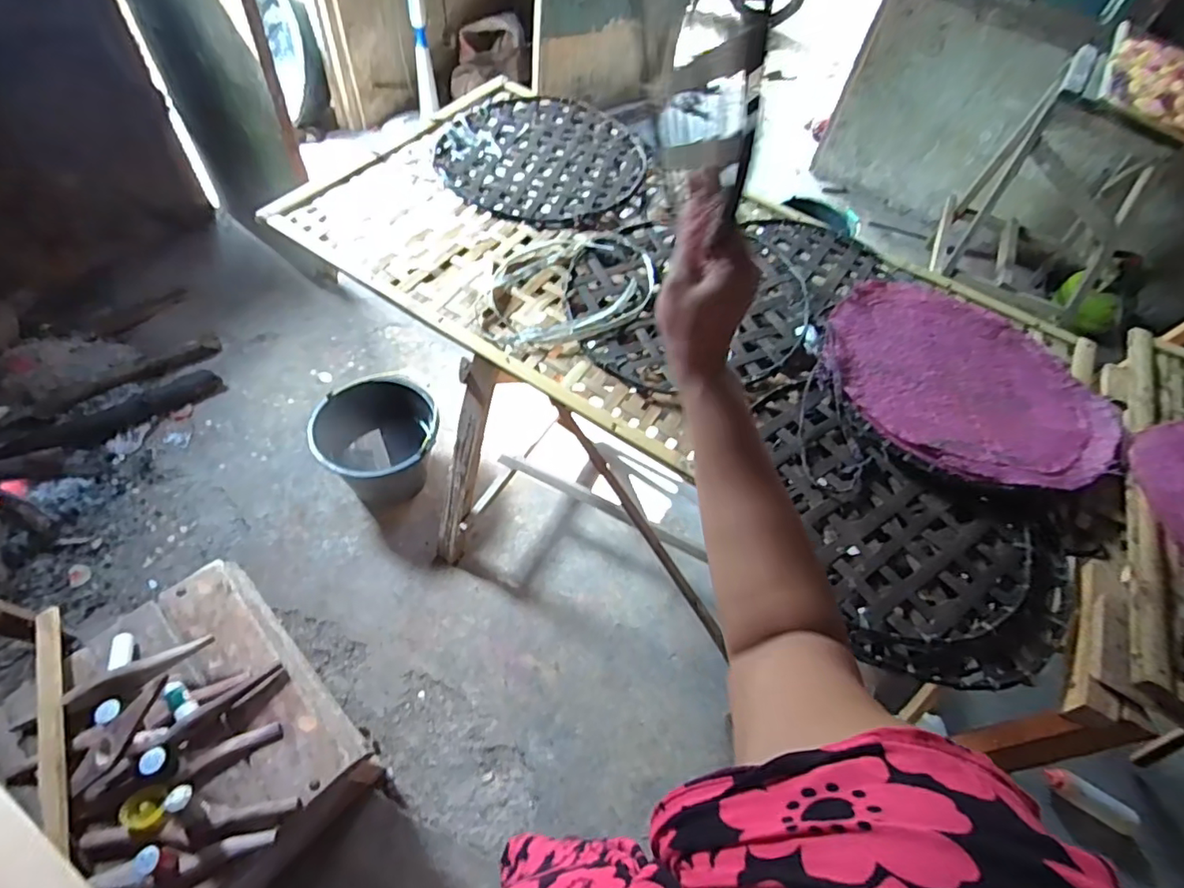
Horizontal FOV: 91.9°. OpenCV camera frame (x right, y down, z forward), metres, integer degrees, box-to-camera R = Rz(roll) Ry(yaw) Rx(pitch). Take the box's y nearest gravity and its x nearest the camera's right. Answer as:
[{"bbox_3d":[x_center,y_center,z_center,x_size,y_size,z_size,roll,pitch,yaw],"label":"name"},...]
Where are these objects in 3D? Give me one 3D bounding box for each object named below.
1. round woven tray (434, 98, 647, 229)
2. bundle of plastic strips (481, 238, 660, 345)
[{"bbox_3d":[-0.092,-0.548,1.093,0.376,0.023,0.389,4,55,-5],"label":"round woven tray"},{"bbox_3d":[-0.033,-0.241,0.886,0.250,0.040,0.252,4,54,-5],"label":"bundle of plastic strips"}]

